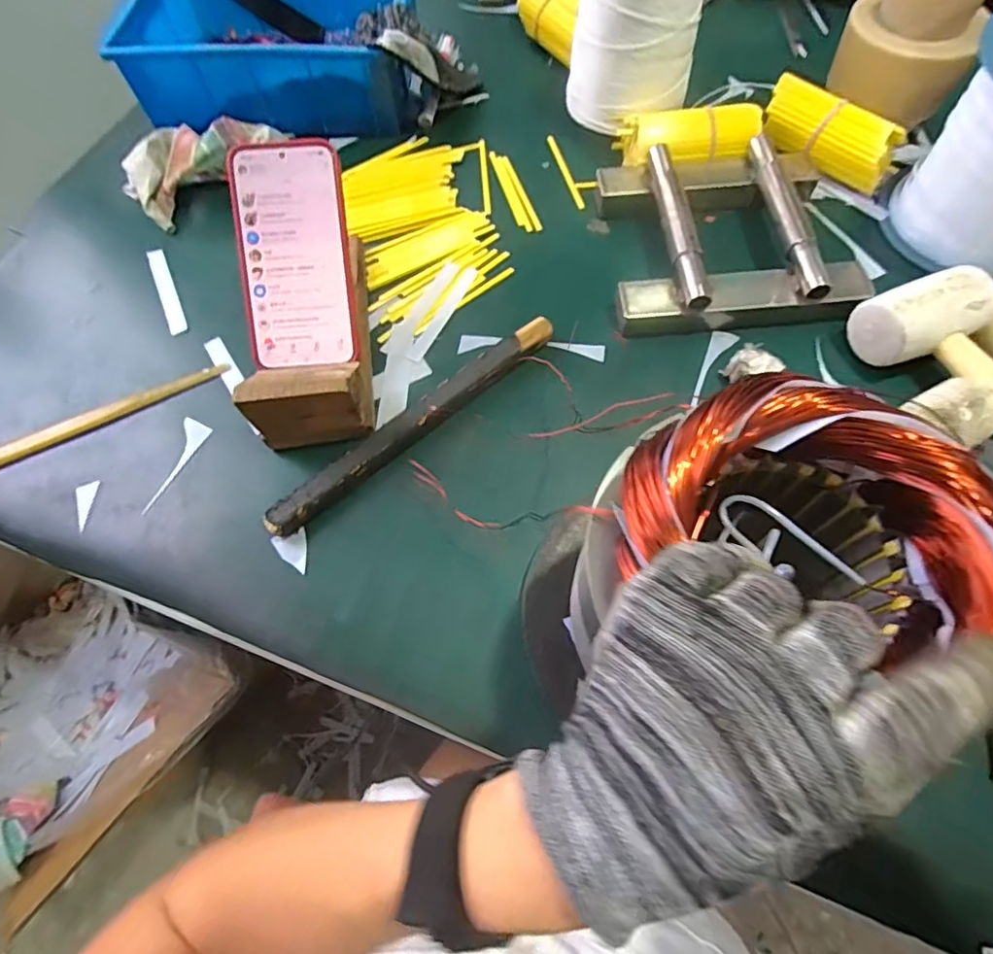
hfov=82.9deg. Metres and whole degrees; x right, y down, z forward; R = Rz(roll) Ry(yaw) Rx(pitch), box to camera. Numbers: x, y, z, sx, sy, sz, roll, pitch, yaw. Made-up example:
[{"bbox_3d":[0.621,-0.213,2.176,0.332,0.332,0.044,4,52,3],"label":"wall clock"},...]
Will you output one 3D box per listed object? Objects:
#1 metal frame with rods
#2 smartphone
[{"bbox_3d":[0.197,-0.214,0.491,0.199,0.051,0.197,0,66,1],"label":"metal frame with rods"},{"bbox_3d":[-0.154,-0.169,0.429,0.079,0.011,0.163,-4,98,-1],"label":"smartphone"}]

